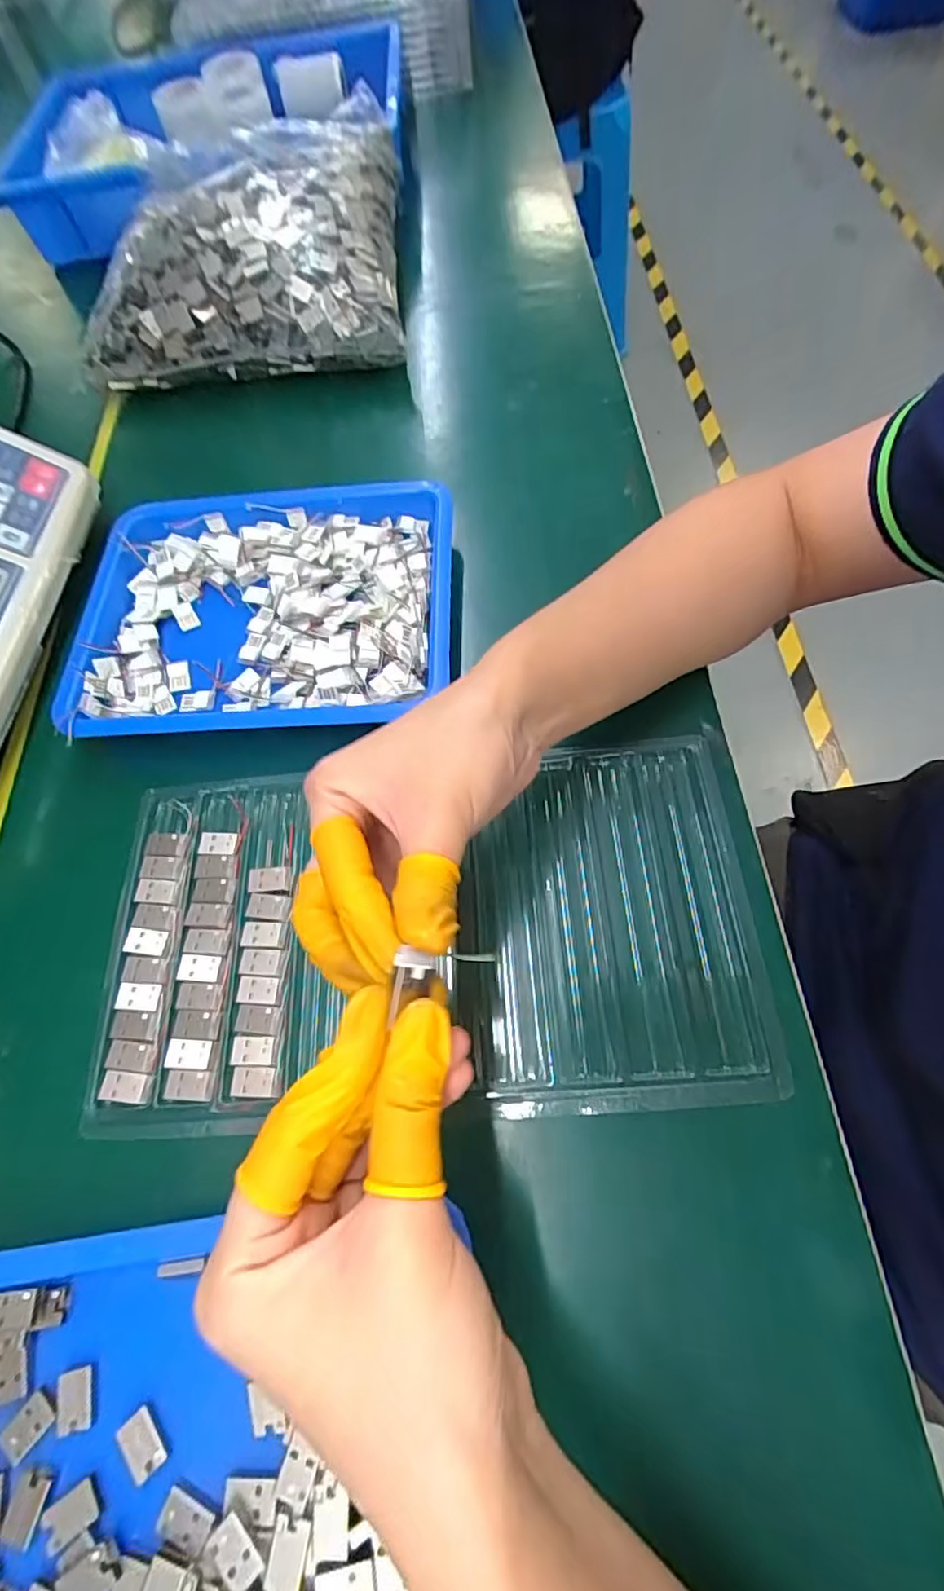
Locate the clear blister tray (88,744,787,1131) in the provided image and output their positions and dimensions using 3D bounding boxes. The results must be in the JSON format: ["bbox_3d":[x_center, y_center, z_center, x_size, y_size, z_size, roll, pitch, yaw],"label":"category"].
[{"bbox_3d":[-0.021,0.058,0.287,0.290,0.019,0.162,-4,65,1],"label":"clear blister tray"}]

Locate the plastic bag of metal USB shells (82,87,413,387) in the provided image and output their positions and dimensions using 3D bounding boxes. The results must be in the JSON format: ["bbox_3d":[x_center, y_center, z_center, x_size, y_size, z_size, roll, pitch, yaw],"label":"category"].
[{"bbox_3d":[-0.172,-0.413,0.459,0.231,0.087,0.192,-3,65,2],"label":"plastic bag of metal USB shells"}]

